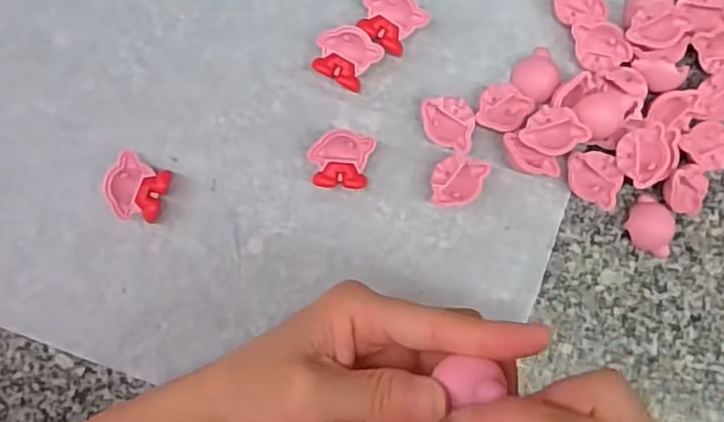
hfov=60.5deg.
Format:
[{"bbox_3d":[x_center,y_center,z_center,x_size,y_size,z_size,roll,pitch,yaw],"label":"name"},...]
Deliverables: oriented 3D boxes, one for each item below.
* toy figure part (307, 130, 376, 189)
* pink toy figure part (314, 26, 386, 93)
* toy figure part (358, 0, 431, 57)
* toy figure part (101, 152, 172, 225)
[{"bbox_3d":[-0.012,-0.029,0.366,0.035,0.015,0.033,7,86,-1],"label":"toy figure part"},{"bbox_3d":[-0.010,-0.091,0.370,0.036,0.014,0.032,28,86,0],"label":"pink toy figure part"},{"bbox_3d":[0.016,-0.114,0.373,0.036,0.016,0.032,41,86,1],"label":"toy figure part"},{"bbox_3d":[-0.130,-0.012,0.359,0.031,0.016,0.034,27,86,0],"label":"toy figure part"}]

